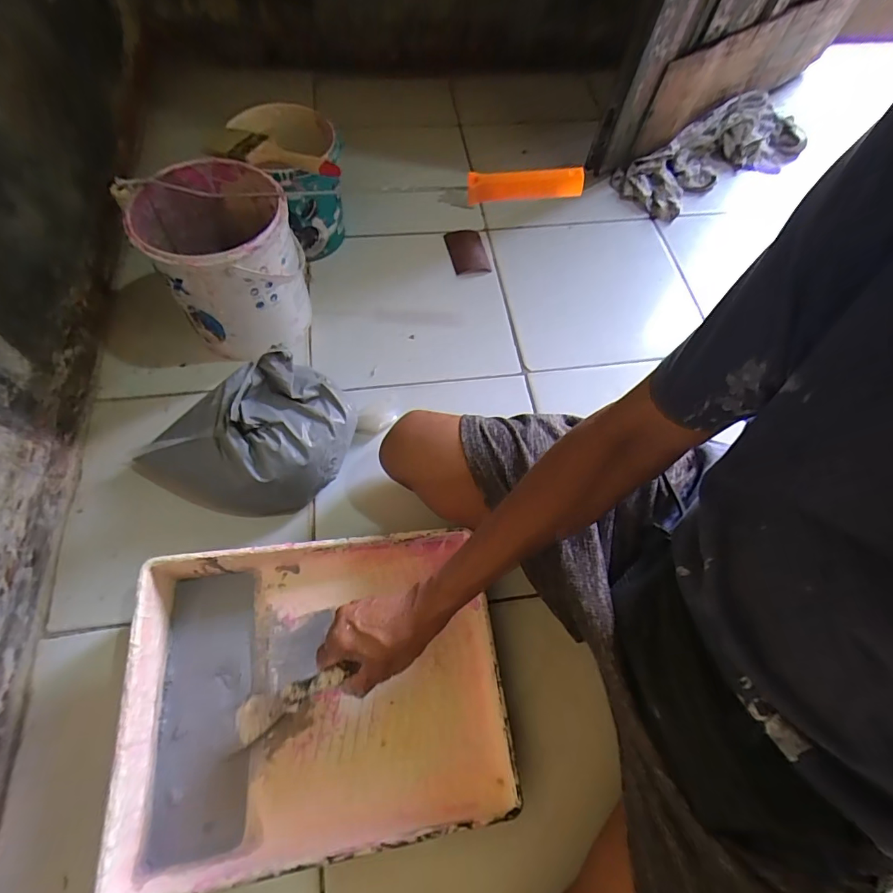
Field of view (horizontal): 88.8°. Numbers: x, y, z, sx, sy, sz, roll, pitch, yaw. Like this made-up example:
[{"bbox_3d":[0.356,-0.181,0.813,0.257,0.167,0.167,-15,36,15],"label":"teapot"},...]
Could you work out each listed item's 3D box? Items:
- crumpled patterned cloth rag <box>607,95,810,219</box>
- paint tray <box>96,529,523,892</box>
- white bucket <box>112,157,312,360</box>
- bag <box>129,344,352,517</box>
[{"bbox_3d":[0.546,-0.590,0.913,0.457,0.063,0.152,-31,70,-17],"label":"crumpled patterned cloth rag"},{"bbox_3d":[-0.121,0.238,0.465,0.342,0.082,0.271,-6,65,-7],"label":"paint tray"},{"bbox_3d":[-0.291,-0.247,0.625,0.172,0.189,0.182,1,65,-3],"label":"white bucket"},{"bbox_3d":[-0.247,-0.016,0.547,0.254,0.140,0.162,-2,65,-4],"label":"bag"}]

